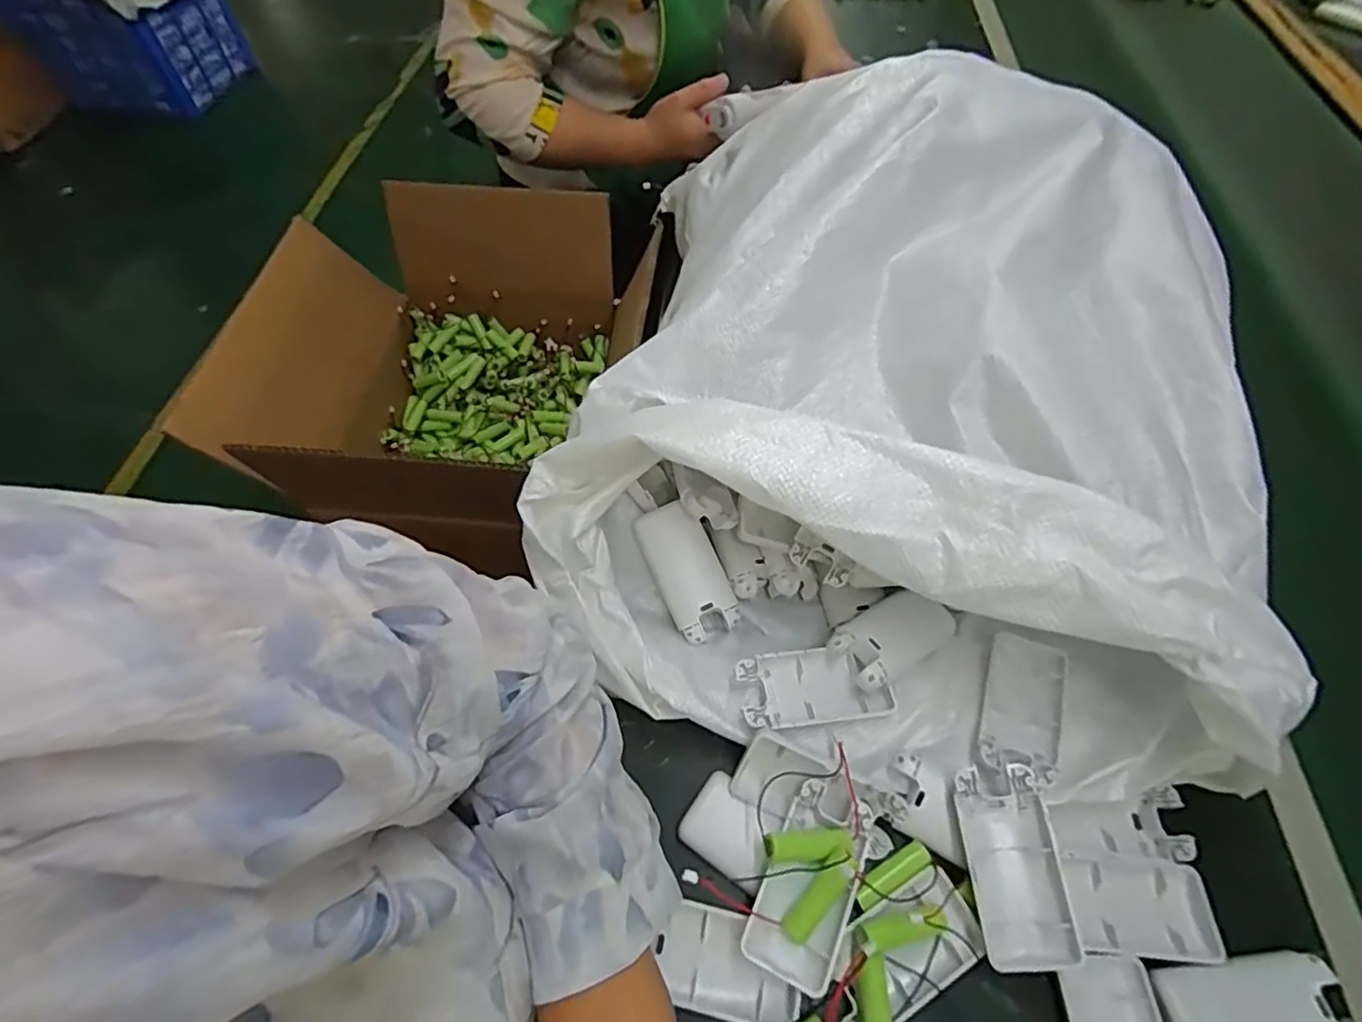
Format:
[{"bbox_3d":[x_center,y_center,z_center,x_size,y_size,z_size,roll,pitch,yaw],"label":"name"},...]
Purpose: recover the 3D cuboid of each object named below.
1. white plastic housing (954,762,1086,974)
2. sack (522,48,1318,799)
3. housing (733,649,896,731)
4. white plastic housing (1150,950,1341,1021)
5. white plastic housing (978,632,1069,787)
[{"bbox_3d":[0.177,0.191,0.346,0.045,0.031,0.092,-5,58,-4],"label":"white plastic housing"},{"bbox_3d":[0.139,-0.075,0.432,0.399,0.181,0.429,9,58,5],"label":"sack"},{"bbox_3d":[0.082,0.110,0.401,0.091,0.019,0.045,-7,58,-5],"label":"housing"},{"bbox_3d":[0.290,0.253,0.324,0.088,0.013,0.044,-5,58,-4],"label":"white plastic housing"},{"bbox_3d":[0.215,0.121,0.400,0.048,0.016,0.090,22,60,13],"label":"white plastic housing"}]

